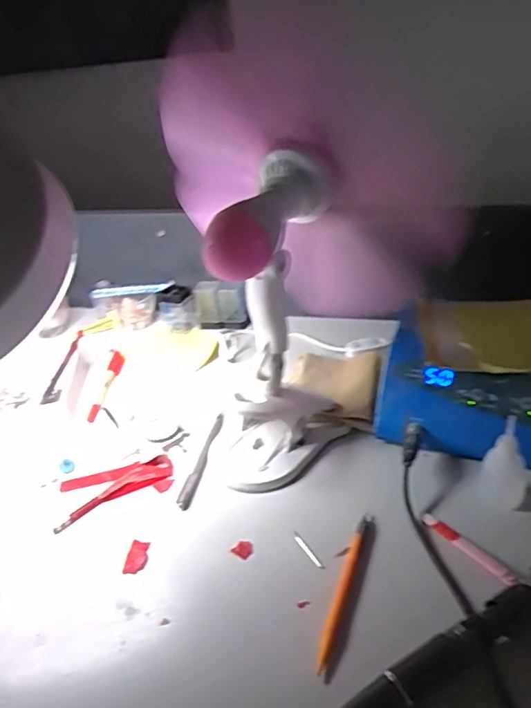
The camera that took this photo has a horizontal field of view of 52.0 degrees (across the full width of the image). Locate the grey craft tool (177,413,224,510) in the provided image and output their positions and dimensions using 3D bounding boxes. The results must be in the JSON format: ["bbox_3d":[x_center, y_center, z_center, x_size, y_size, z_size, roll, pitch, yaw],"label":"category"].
[{"bbox_3d":[-0.061,0.100,0.541,0.011,0.010,0.129,3,34,15],"label":"grey craft tool"}]

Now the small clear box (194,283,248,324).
[{"bbox_3d":[-0.063,-0.070,0.755,0.069,0.057,0.014,2,33,13],"label":"small clear box"}]

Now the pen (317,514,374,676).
[{"bbox_3d":[0.060,0.171,0.409,0.010,0.007,0.135,9,35,23],"label":"pen"}]

